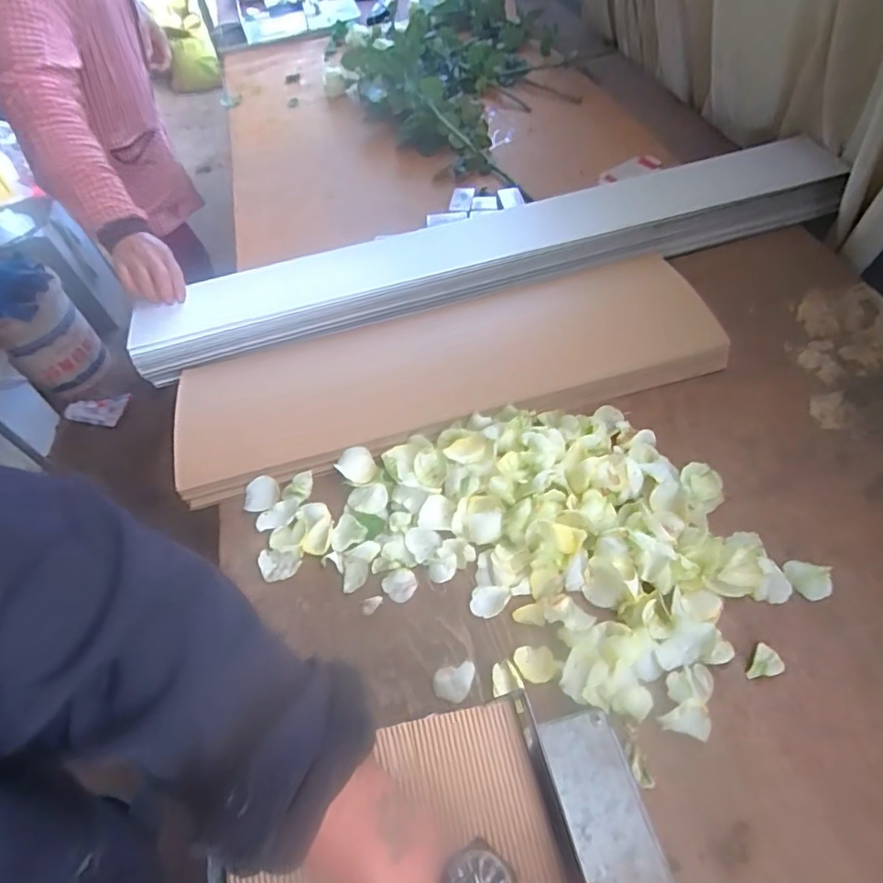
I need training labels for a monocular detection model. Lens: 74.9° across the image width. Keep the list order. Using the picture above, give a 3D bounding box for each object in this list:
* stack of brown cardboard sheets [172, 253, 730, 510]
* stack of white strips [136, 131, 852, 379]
[{"bbox_3d":[-0.001,-0.108,0.765,0.685,0.041,0.227,-15,54,-3],"label":"stack of brown cardboard sheets"},{"bbox_3d":[0.077,-0.286,0.878,1.064,0.061,0.146,-16,54,-4],"label":"stack of white strips"}]

